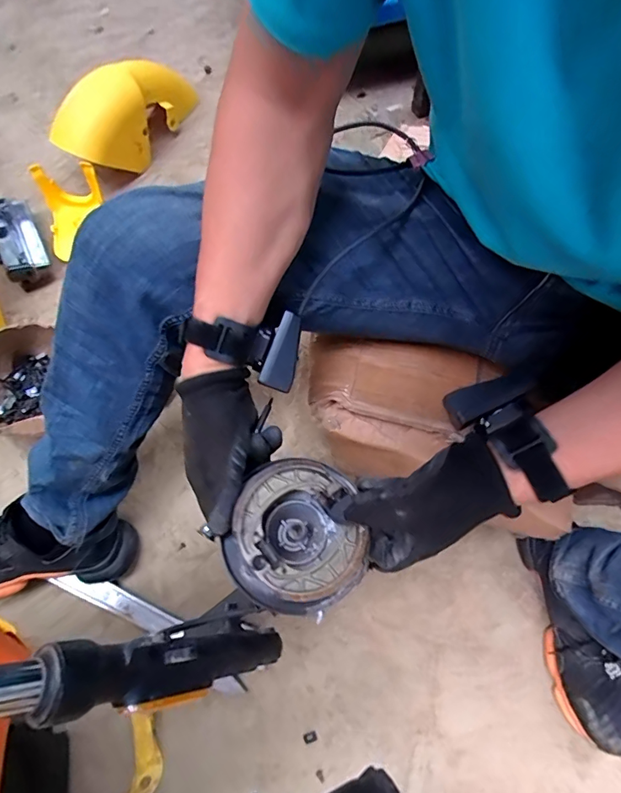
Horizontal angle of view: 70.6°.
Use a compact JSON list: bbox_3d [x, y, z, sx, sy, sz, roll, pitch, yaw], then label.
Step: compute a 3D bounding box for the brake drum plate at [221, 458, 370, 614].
[{"bbox_3d":[-0.007,0.118,0.370,0.108,0.057,0.117,-1,69,3],"label":"brake drum plate"}]

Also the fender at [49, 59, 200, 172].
[{"bbox_3d":[-0.363,-0.556,0.875,0.107,0.140,0.337,32,61,14],"label":"fender"}]

